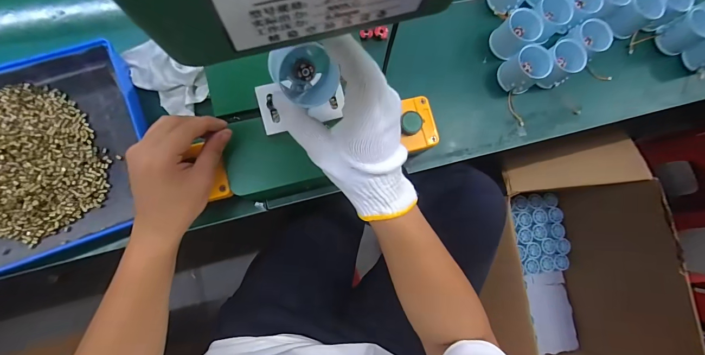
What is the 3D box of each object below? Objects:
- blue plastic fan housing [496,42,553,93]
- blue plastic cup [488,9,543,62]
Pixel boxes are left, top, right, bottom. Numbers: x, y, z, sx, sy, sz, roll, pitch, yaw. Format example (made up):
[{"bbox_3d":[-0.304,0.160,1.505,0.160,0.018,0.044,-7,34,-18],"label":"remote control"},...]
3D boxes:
[{"bbox_3d":[0.254,-0.158,0.466,0.051,0.053,0.053,1,81,-6],"label":"blue plastic fan housing"},{"bbox_3d":[0.243,-0.214,0.468,0.054,0.049,0.051,1,81,-6],"label":"blue plastic cup"}]

